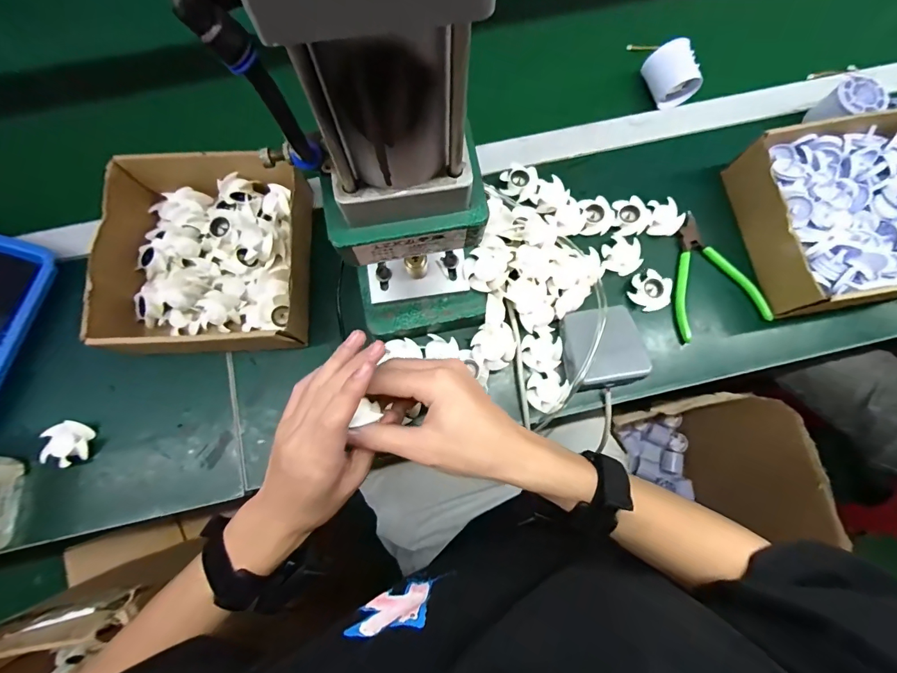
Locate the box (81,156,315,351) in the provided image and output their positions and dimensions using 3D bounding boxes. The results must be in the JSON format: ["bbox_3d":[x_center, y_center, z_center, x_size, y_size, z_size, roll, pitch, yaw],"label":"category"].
[{"bbox_3d":[-0.242,-0.087,0.429,0.198,0.078,0.207,-1,78,-1],"label":"box"}]

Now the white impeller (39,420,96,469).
[{"bbox_3d":[-0.390,0.111,0.416,0.040,0.023,0.044,0,78,-1],"label":"white impeller"}]

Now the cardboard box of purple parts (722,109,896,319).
[{"bbox_3d":[0.447,-0.135,0.448,0.201,0.065,0.197,-10,78,-3],"label":"cardboard box of purple parts"}]

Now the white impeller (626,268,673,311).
[{"bbox_3d":[0.230,-0.052,0.458,0.043,0.014,0.039,28,79,5],"label":"white impeller"}]

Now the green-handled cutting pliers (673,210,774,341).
[{"bbox_3d":[0.294,-0.072,0.469,0.102,0.009,0.140,-18,79,-4],"label":"green-handled cutting pliers"}]

